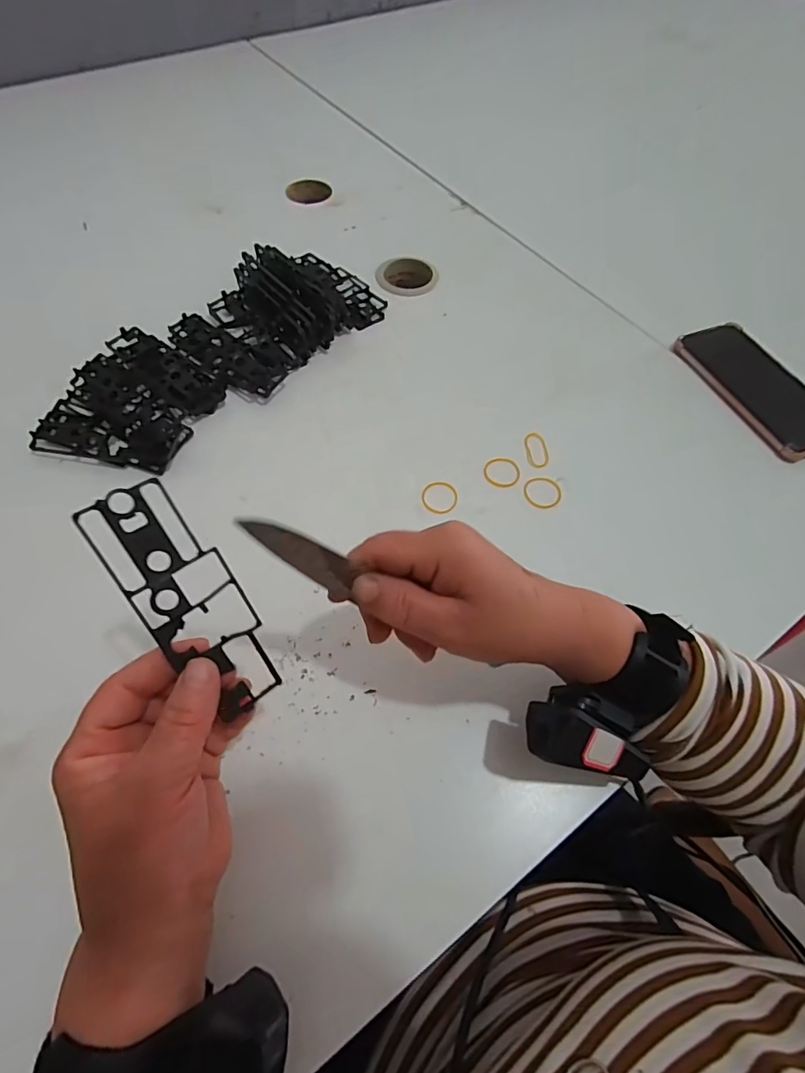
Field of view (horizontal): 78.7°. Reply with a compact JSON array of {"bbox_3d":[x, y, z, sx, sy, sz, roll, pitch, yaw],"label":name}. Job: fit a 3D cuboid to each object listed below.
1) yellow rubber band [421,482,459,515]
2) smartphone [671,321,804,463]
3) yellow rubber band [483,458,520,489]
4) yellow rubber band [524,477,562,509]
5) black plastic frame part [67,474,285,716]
[{"bbox_3d":[0.030,-0.032,0.398,0.029,0.004,0.032,4,60,1],"label":"yellow rubber band"},{"bbox_3d":[0.337,-0.142,0.458,0.079,0.014,0.161,-20,63,-10],"label":"smartphone"},{"bbox_3d":[0.084,-0.054,0.411,0.030,0.004,0.030,1,60,-1],"label":"yellow rubber band"},{"bbox_3d":[0.115,-0.037,0.403,0.031,0.004,0.032,1,60,-1],"label":"yellow rubber band"},{"bbox_3d":[-0.099,0.032,0.234,0.043,0.007,0.119,-34,111,-28],"label":"black plastic frame part"}]

